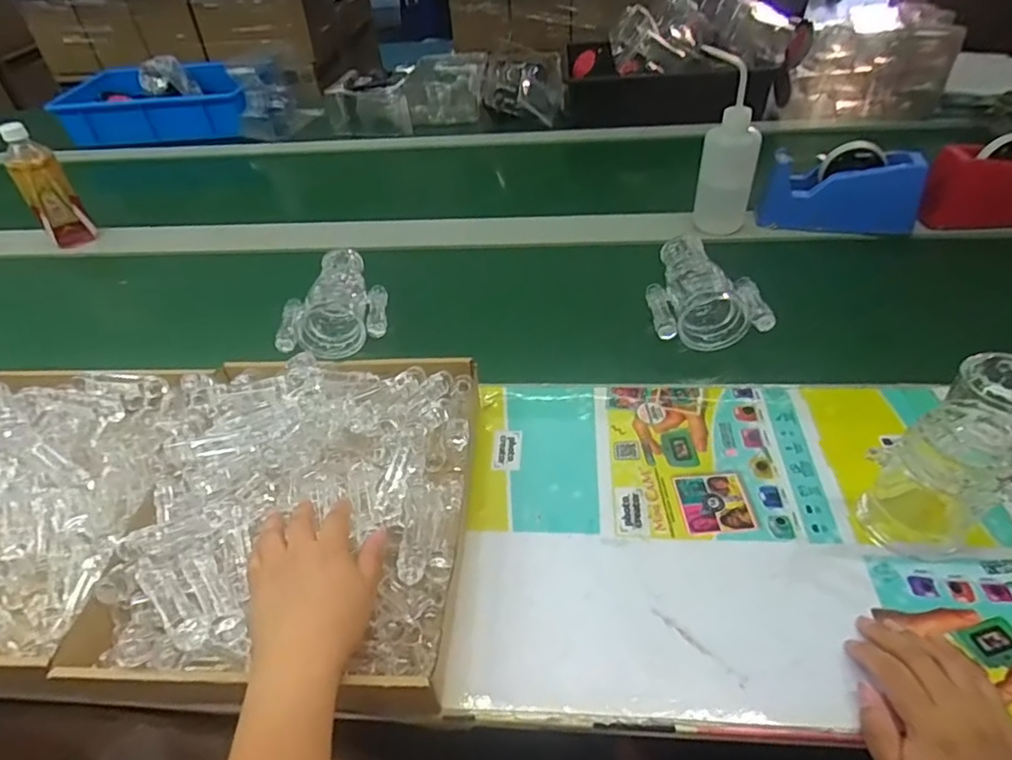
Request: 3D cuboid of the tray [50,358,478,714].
[{"bbox_3d":[-0.171,0.107,0.518,0.270,0.079,0.315,-1,44,3],"label":"tray"}]

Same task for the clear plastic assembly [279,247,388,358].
[{"bbox_3d":[-0.217,-0.108,0.766,0.129,0.055,0.195,-8,44,-4],"label":"clear plastic assembly"}]

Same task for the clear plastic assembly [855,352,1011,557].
[{"bbox_3d":[0.347,0.058,0.456,0.087,0.177,0.072,-19,46,-15],"label":"clear plastic assembly"}]

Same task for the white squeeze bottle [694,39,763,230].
[{"bbox_3d":[0.307,-0.322,0.820,0.077,0.219,0.077,3,44,8],"label":"white squeeze bottle"}]

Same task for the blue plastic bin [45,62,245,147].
[{"bbox_3d":[-0.763,-0.620,1.327,0.443,0.102,0.230,-3,44,2],"label":"blue plastic bin"}]

